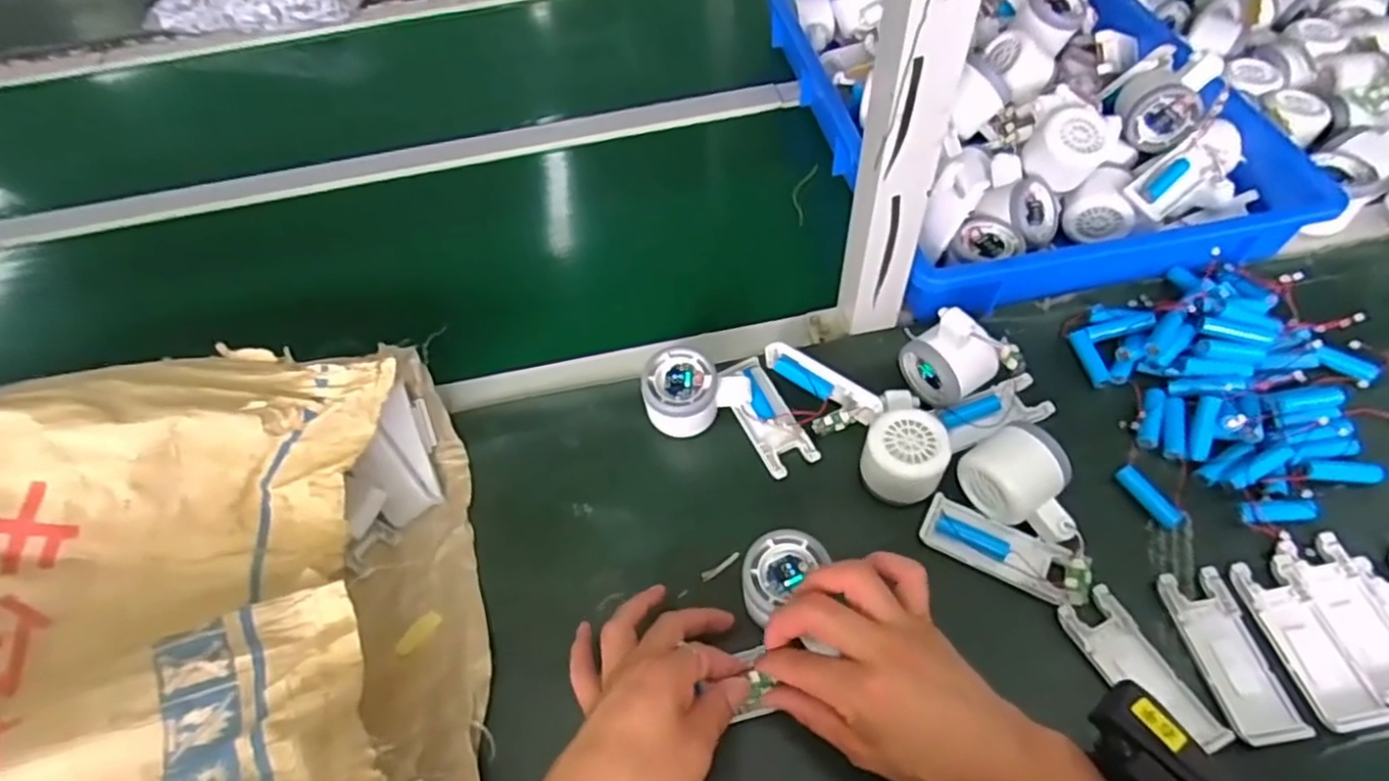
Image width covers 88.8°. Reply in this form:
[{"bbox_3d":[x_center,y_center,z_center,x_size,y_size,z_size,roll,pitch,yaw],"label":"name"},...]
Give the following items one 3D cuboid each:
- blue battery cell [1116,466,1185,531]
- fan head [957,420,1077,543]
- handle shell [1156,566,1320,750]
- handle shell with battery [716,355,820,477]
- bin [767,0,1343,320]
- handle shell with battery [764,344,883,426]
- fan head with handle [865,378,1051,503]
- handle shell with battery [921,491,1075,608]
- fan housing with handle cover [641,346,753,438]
[{"bbox_3d":[0.325,0.077,0.509,0.014,0.016,0.050,-28,58,-13],"label":"blue battery cell"},{"bbox_3d":[0.230,0.066,0.491,0.054,0.058,0.081,-27,57,-13],"label":"fan head"},{"bbox_3d":[0.336,0.164,0.442,0.044,0.008,0.102,-9,55,-1],"label":"handle shell"},{"bbox_3d":[0.056,0.017,0.560,0.040,0.026,0.101,-24,57,-11],"label":"handle shell with battery"},{"bbox_3d":[0.316,-0.324,0.733,0.377,0.106,0.542,-12,55,-3],"label":"bin"},{"bbox_3d":[0.103,-0.005,0.559,0.102,0.027,0.022,34,65,25],"label":"handle shell with battery"},{"bbox_3d":[0.194,0.026,0.539,0.164,0.050,0.072,-20,55,-23],"label":"fan head with handle"},{"bbox_3d":[0.208,0.108,0.490,0.097,0.014,0.038,26,62,21],"label":"handle shell with battery"},{"bbox_3d":[-0.001,0.000,0.557,0.077,0.052,0.053,-28,58,-14],"label":"fan housing with handle cover"}]

